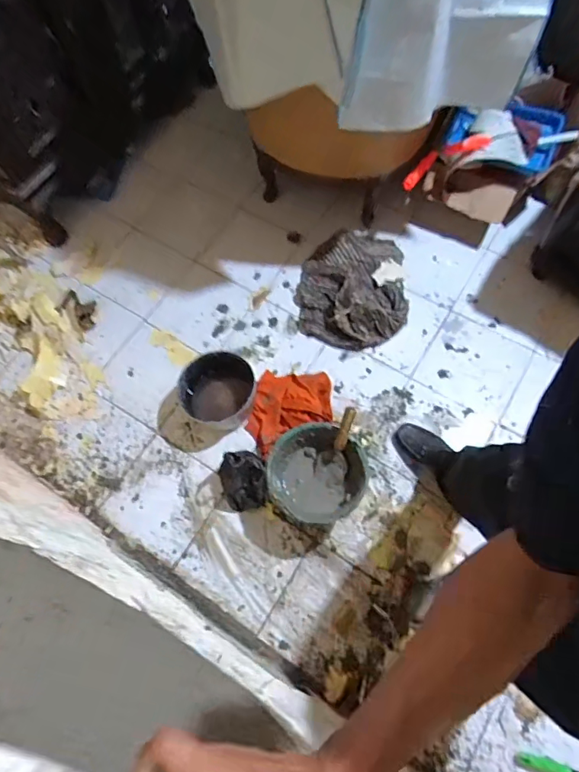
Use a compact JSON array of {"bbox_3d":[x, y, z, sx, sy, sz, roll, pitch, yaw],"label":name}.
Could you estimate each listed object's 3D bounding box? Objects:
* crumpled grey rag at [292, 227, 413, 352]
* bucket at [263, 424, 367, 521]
[{"bbox_3d":[0.230,-0.361,1.669,0.391,0.069,0.477,13,69,8],"label":"crumpled grey rag"},{"bbox_3d":[0.084,0.259,1.374,0.269,0.178,0.283,-1,68,2],"label":"bucket"}]

